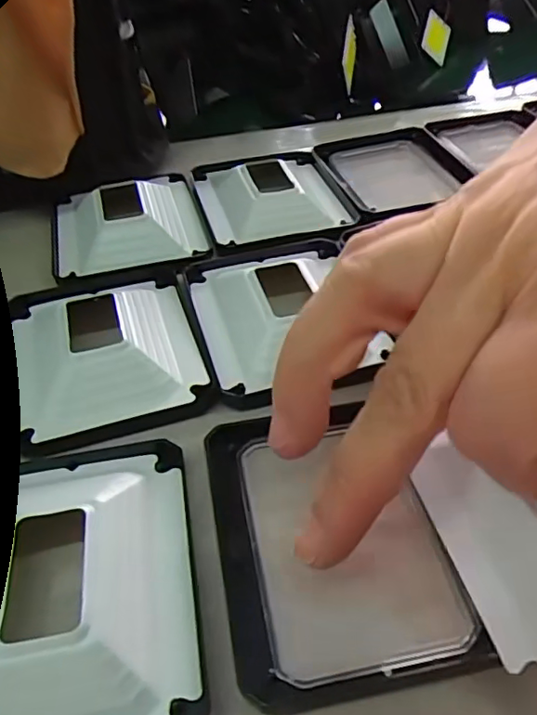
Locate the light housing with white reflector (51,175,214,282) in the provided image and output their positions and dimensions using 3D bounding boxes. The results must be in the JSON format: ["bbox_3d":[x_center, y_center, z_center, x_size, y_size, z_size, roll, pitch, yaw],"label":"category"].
[{"bbox_3d":[-0.067,-0.064,0.265,0.069,0.019,0.076,-13,44,-10],"label":"light housing with white reflector"}]

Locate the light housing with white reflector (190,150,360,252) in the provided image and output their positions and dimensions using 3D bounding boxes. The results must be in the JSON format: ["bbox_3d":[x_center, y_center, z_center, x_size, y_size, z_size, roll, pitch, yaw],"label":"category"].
[{"bbox_3d":[0.001,-0.083,0.279,0.069,0.017,0.080,-12,44,-9],"label":"light housing with white reflector"}]

